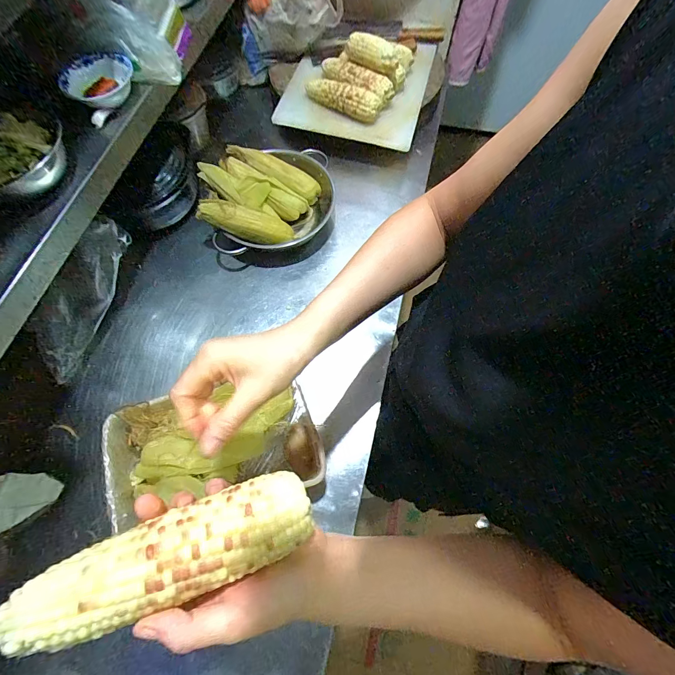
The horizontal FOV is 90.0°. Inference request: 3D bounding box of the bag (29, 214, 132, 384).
[{"bbox_3d":[-0.471,-0.072,0.625,0.056,0.083,0.309,21,89,10],"label":"bag"}]

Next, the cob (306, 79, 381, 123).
[{"bbox_3d":[0.007,-0.560,0.788,0.188,0.049,0.062,18,69,9],"label":"cob"}]

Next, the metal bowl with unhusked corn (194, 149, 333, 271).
[{"bbox_3d":[-0.142,-0.298,0.747,0.276,0.128,0.256,-15,68,-5],"label":"metal bowl with unhusked corn"}]

